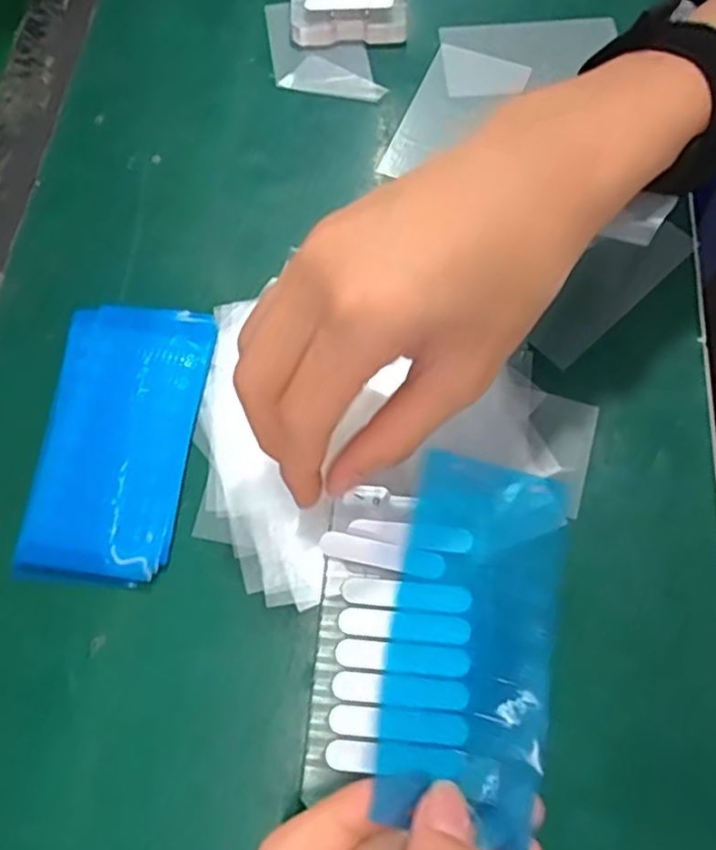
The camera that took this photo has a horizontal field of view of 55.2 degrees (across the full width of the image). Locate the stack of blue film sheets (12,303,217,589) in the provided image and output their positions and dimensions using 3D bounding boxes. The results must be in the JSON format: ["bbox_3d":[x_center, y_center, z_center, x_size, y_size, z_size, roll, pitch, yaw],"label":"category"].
[{"bbox_3d":[-0.107,0.004,0.305,0.064,0.009,0.128,5,68,4],"label":"stack of blue film sheets"}]

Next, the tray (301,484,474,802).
[{"bbox_3d":[0.014,0.081,0.269,0.058,0.013,0.108,2,68,3],"label":"tray"}]

